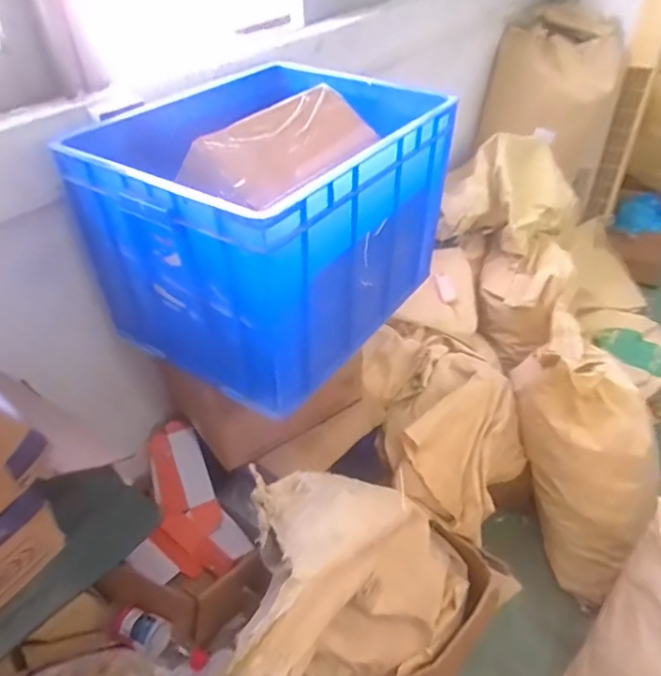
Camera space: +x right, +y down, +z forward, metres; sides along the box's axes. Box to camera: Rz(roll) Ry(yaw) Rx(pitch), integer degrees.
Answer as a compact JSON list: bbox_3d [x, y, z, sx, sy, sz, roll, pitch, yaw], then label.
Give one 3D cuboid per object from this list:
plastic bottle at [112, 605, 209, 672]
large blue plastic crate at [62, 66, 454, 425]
[{"bbox_3d":[-0.320,0.571,1.018,0.185,0.072,0.059,29,47,5],"label":"plastic bottle"},{"bbox_3d":[-0.109,-0.217,0.978,0.440,0.359,0.521,24,48,25],"label":"large blue plastic crate"}]

